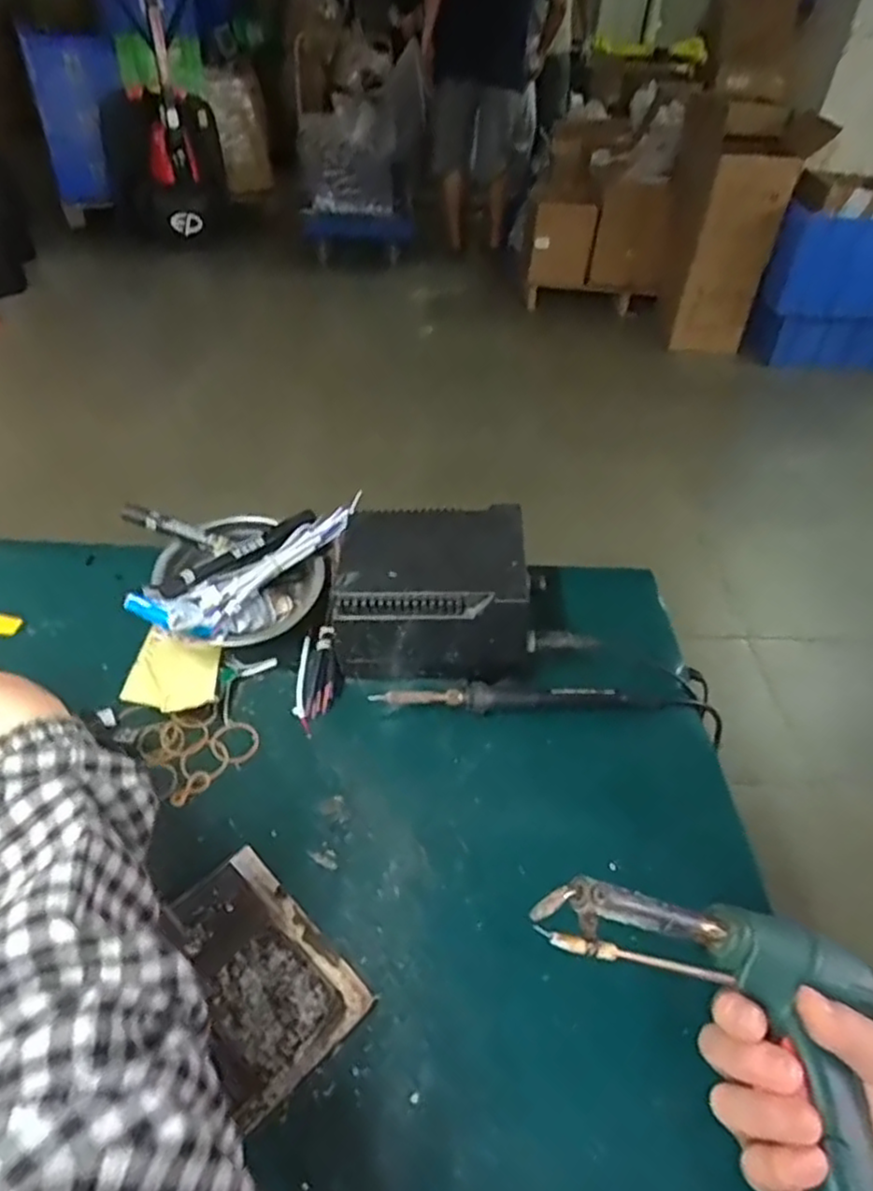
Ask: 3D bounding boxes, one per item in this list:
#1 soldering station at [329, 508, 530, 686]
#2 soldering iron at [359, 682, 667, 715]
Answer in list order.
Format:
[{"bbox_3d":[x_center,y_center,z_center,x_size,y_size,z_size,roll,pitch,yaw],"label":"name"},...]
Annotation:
[{"bbox_3d":[-0.001,0.001,0.537,0.146,0.099,0.121,4,41,0],"label":"soldering station"},{"bbox_3d":[0.062,0.074,0.517,0.214,0.019,0.029,1,41,-3],"label":"soldering iron"}]

